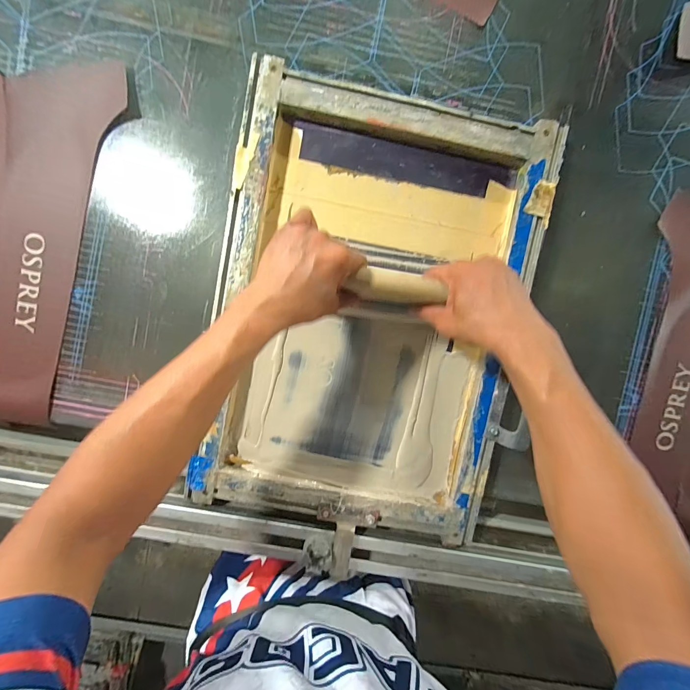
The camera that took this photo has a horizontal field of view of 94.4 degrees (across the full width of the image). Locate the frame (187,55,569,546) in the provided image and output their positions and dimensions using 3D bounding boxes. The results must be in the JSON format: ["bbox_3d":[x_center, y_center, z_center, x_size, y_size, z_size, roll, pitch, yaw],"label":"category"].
[{"bbox_3d":[0.032,-0.045,0.424,0.383,0.041,0.565,12,93,-1],"label":"frame"}]

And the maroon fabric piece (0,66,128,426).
[{"bbox_3d":[-0.465,-0.140,0.413,0.259,0.011,0.468,13,93,-1],"label":"maroon fabric piece"}]

